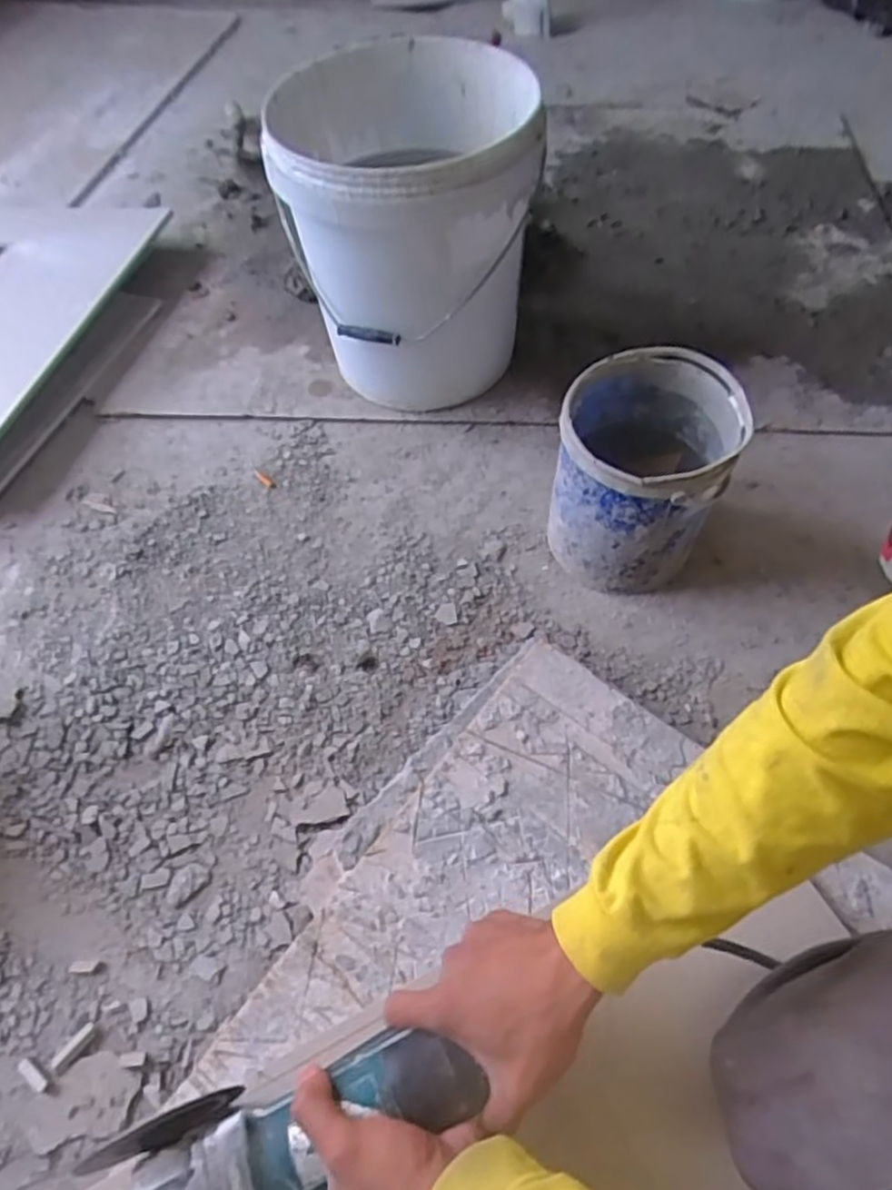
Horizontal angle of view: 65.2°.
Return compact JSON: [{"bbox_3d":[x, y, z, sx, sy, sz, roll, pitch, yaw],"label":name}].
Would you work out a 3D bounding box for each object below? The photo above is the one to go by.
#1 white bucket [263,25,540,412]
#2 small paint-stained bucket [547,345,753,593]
[{"bbox_3d":[-0.047,-0.446,0.855,0.279,0.325,0.283,-9,58,-3],"label":"white bucket"},{"bbox_3d":[0.200,-0.121,0.746,0.161,0.214,0.172,0,58,0],"label":"small paint-stained bucket"}]

